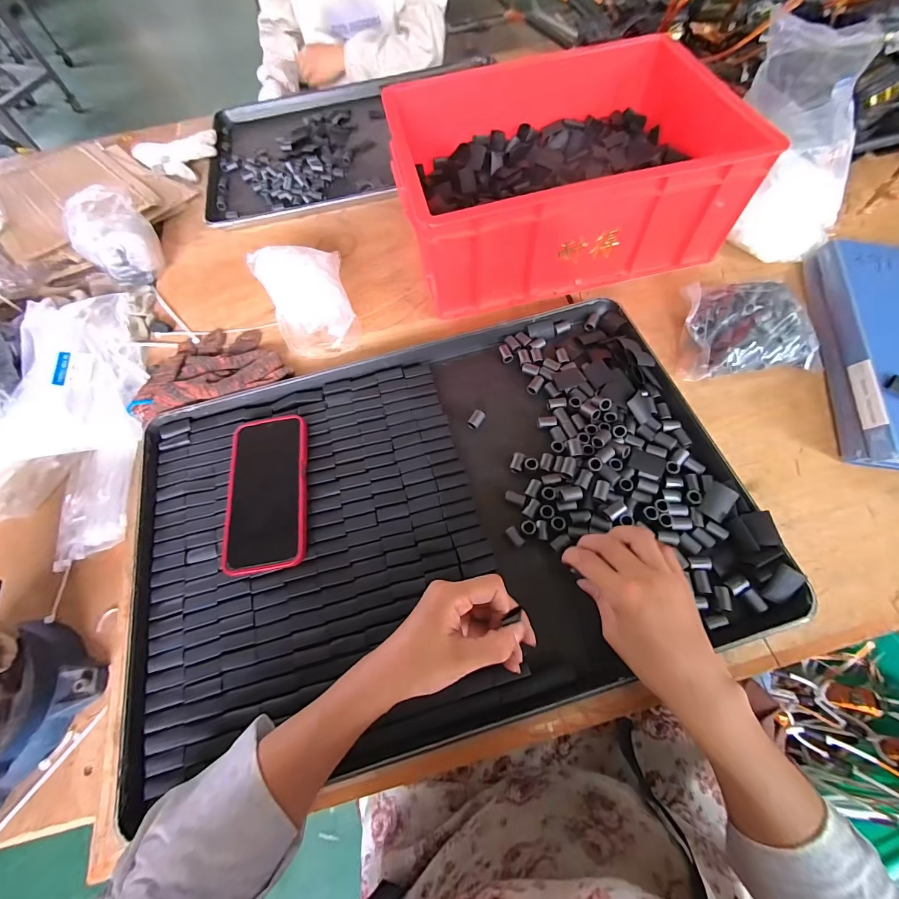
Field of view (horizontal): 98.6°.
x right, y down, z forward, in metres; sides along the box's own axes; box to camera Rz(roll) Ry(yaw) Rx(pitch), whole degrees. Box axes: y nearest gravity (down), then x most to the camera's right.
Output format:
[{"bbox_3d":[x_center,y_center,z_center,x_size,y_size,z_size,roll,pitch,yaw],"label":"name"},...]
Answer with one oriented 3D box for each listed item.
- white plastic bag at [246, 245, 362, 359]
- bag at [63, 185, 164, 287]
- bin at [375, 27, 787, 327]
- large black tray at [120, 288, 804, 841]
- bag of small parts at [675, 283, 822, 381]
[{"bbox_3d":[-0.185,-0.210,0.512,0.115,0.060,0.169,-26,65,-8],"label":"white plastic bag"},{"bbox_3d":[-0.495,-0.315,0.573,0.102,0.083,0.117,-41,68,-14],"label":"bag"},{"bbox_3d":[0.134,-0.378,0.532,0.398,0.141,0.311,-13,64,-2],"label":"bin"},{"bbox_3d":[-0.020,0.053,0.396,0.583,0.027,0.391,-16,63,-5],"label":"large black tray"},{"bbox_3d":[0.347,-0.147,0.455,0.141,0.049,0.113,-8,64,1],"label":"bag of small parts"}]

